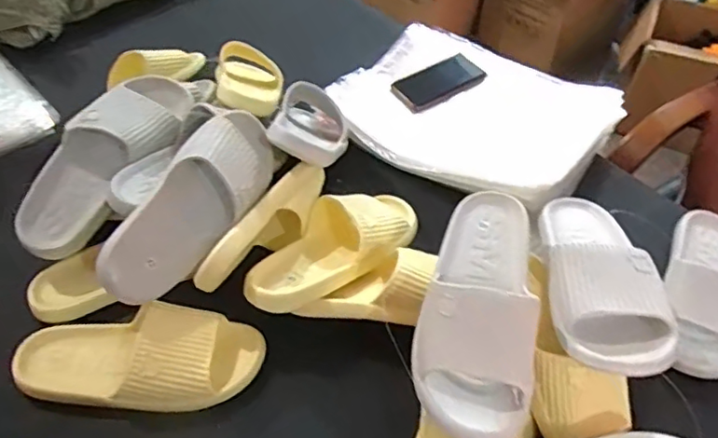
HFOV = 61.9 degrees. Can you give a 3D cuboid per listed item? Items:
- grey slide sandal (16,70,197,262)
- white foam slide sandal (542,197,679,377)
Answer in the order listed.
[{"bbox_3d":[-0.321,-0.077,0.753,0.117,0.071,0.277,30,76,23],"label":"grey slide sandal"},{"bbox_3d":[0.249,0.042,0.641,0.107,0.067,0.286,3,34,1],"label":"white foam slide sandal"}]

